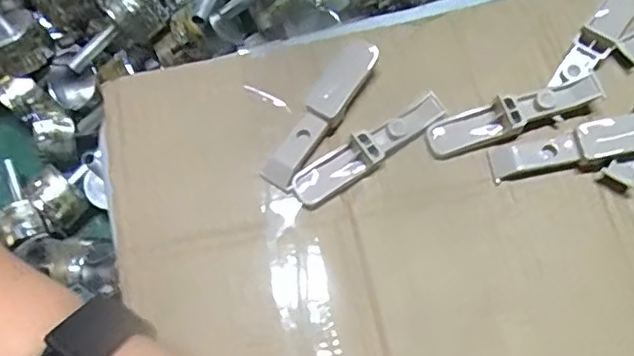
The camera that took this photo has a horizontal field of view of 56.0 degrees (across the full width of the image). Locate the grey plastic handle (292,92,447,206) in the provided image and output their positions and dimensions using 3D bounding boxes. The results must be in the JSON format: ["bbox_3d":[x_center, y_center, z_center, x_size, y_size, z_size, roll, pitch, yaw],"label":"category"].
[{"bbox_3d":[0.030,-0.018,0.346,0.098,0.015,0.021,-32,71,-9],"label":"grey plastic handle"}]

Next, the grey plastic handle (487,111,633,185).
[{"bbox_3d":[0.149,-0.020,0.332,0.099,0.015,0.024,-12,69,-2],"label":"grey plastic handle"}]

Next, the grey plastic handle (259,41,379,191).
[{"bbox_3d":[0.002,-0.038,0.353,0.021,0.020,0.098,33,74,13],"label":"grey plastic handle"}]

